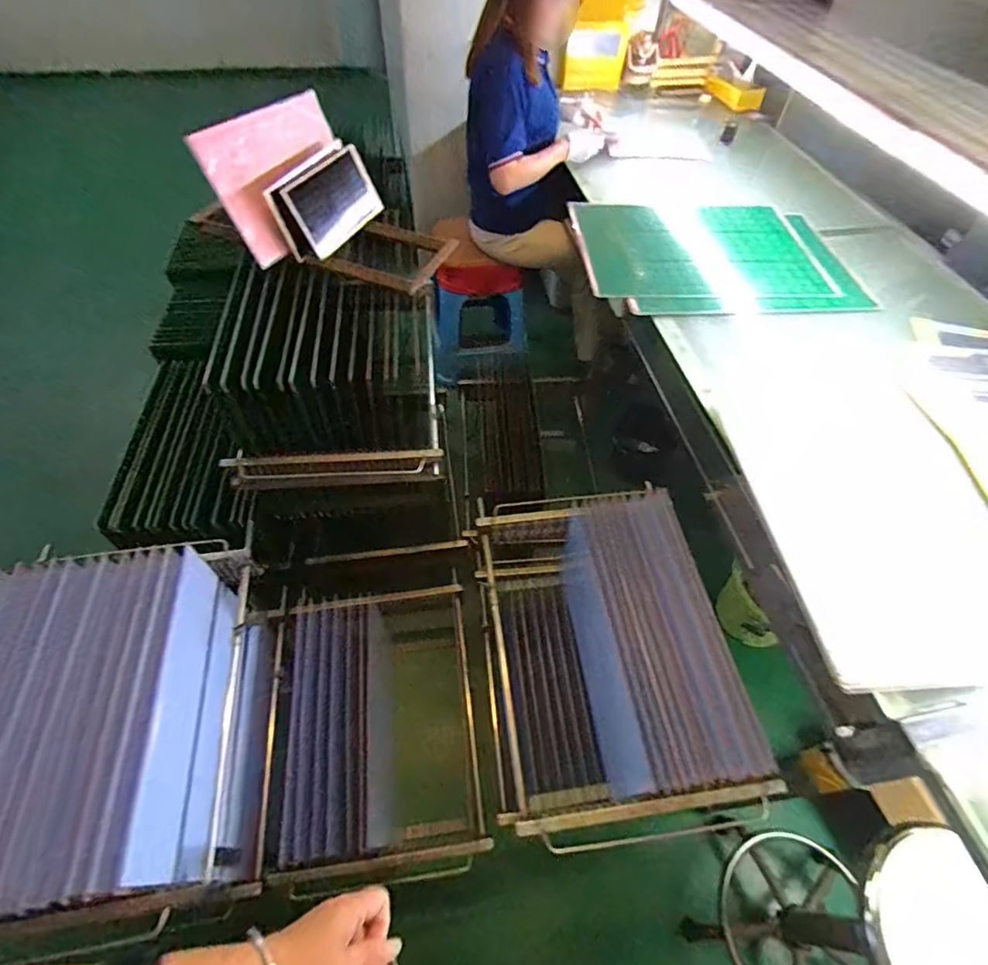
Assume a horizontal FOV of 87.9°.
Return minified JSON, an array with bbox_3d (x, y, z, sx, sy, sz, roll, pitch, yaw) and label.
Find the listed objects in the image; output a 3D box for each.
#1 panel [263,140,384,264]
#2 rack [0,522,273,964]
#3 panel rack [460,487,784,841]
[{"bbox_3d":[-0.341,-0.586,1.064,0.032,0.154,0.258,17,59,36],"label":"panel"},{"bbox_3d":[-0.608,0.411,0.873,0.351,0.395,0.525,-9,55,-9],"label":"rack"},{"bbox_3d":[0.192,0.319,1.043,0.399,0.352,0.592,-6,54,-6],"label":"panel rack"}]

